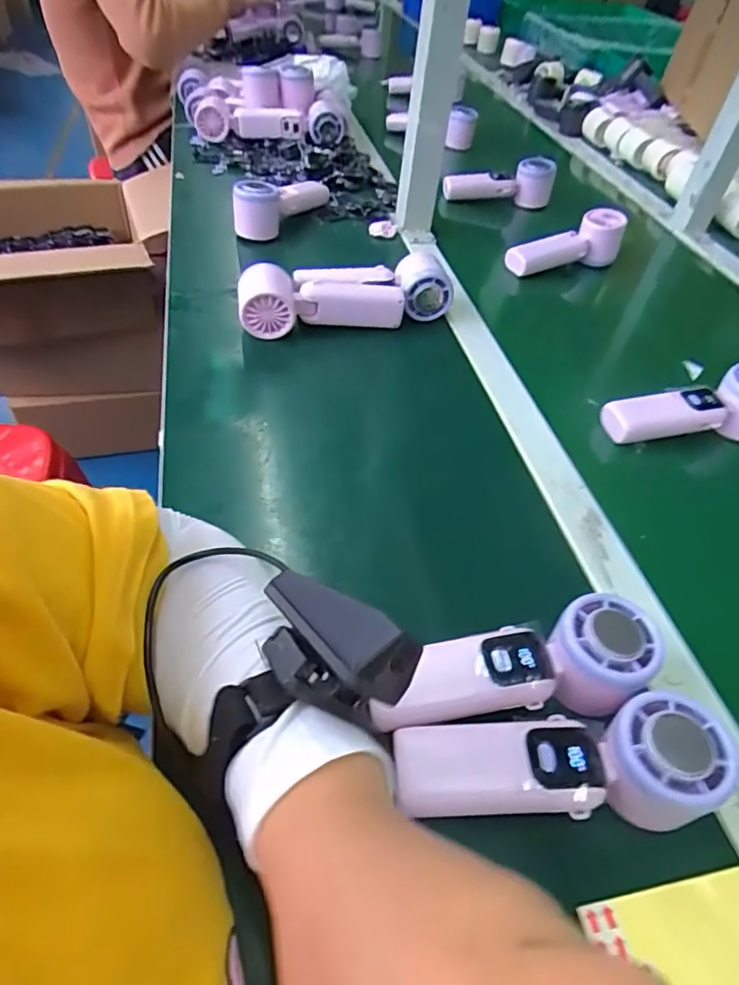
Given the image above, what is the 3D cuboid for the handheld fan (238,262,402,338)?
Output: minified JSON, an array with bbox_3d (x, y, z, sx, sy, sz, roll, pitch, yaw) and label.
[{"bbox_3d":[-0.052,-0.199,0.597,0.168,0.064,0.056,-8,49,-13],"label":"handheld fan"}]

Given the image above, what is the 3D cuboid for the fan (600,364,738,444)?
[{"bbox_3d":[0.299,-0.079,0.528,0.155,0.072,0.048,-1,48,-8],"label":"fan"}]

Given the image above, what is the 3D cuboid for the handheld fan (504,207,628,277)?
[{"bbox_3d":[0.253,-0.320,0.745,0.162,0.060,0.050,-20,52,-7],"label":"handheld fan"}]

